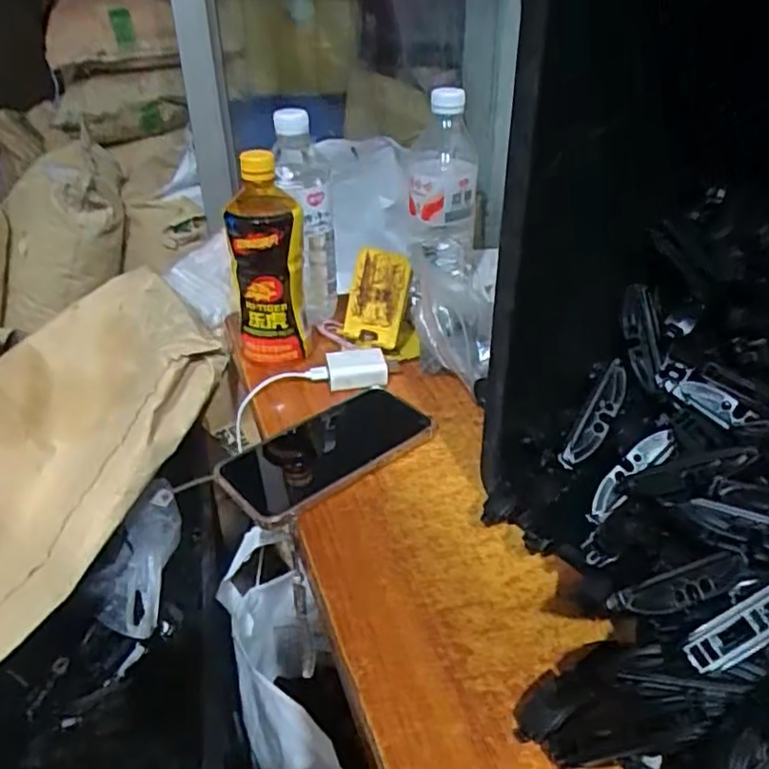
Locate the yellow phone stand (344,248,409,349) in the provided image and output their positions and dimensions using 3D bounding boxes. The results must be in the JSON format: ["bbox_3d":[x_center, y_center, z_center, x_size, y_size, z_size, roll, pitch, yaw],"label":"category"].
[{"bbox_3d":[-0.010,-0.083,0.641,0.056,0.094,0.024,19,19,26],"label":"yellow phone stand"}]

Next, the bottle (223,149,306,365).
[{"bbox_3d":[-0.106,-0.113,0.604,0.065,0.180,0.069,-3,33,-4],"label":"bottle"}]

